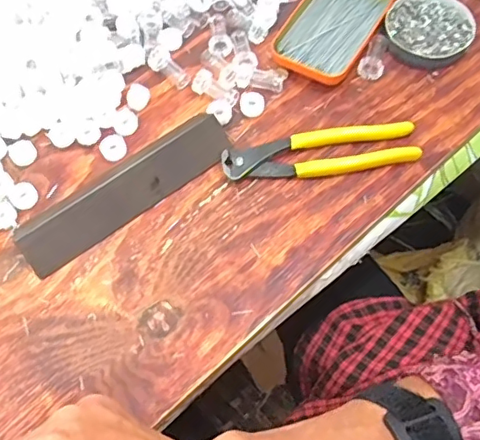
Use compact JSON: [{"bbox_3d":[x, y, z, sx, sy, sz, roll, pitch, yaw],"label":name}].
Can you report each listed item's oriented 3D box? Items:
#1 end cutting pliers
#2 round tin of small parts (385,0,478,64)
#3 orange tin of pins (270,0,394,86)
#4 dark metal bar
[{"bbox_3d":[0.068,-0.059,0.484,0.163,0.020,0.037,-8,64,0],"label":"end cutting pliers"},{"bbox_3d":[0.180,-0.185,0.539,0.080,0.016,0.081,-2,64,3],"label":"round tin of small parts"},{"bbox_3d":[0.091,-0.194,0.543,0.082,0.017,0.146,27,69,16],"label":"orange tin of pins"},{"bbox_3d":[-0.097,-0.030,0.473,0.191,0.024,0.049,-35,67,-13],"label":"dark metal bar"}]

